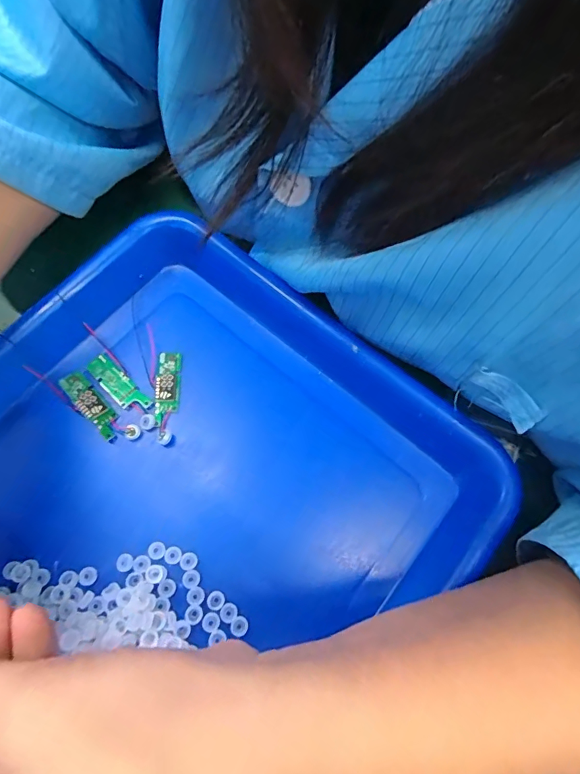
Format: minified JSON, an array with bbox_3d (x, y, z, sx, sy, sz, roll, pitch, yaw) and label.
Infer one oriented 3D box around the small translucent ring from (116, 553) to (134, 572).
[{"bbox_3d":[-0.077,0.082,0.200,0.008,0.004,0.008,0,73,1],"label":"small translucent ring"}]

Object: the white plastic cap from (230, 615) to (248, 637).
[{"bbox_3d":[-0.023,0.109,0.195,0.008,0.004,0.008,0,73,1],"label":"white plastic cap"}]

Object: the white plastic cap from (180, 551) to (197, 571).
[{"bbox_3d":[-0.048,0.082,0.201,0.008,0.004,0.008,0,73,1],"label":"white plastic cap"}]

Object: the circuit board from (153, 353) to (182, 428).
[{"bbox_3d":[-0.067,0.000,0.233,0.013,0.005,0.041,-3,73,0],"label":"circuit board"}]

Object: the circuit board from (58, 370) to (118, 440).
[{"bbox_3d":[-0.105,0.009,0.226,0.040,0.007,0.013,43,78,12],"label":"circuit board"}]

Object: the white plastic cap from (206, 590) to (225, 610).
[{"bbox_3d":[-0.035,0.099,0.198,0.008,0.004,0.008,0,73,1],"label":"white plastic cap"}]

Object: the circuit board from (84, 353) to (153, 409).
[{"bbox_3d":[-0.093,-0.002,0.231,0.042,0.004,0.013,42,78,12],"label":"circuit board"}]

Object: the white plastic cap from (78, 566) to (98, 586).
[{"bbox_3d":[-0.094,0.088,0.199,0.008,0.004,0.008,0,73,1],"label":"white plastic cap"}]

